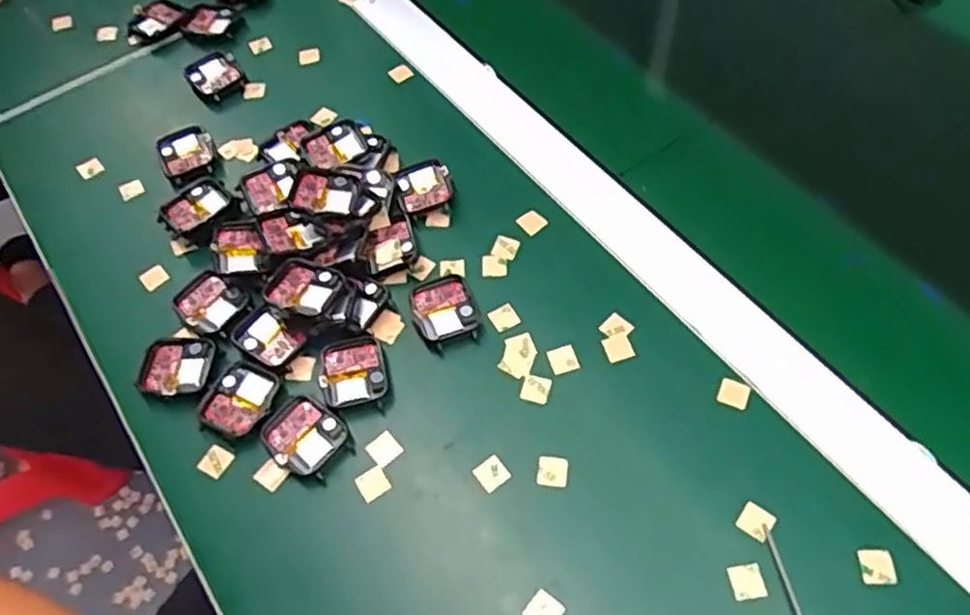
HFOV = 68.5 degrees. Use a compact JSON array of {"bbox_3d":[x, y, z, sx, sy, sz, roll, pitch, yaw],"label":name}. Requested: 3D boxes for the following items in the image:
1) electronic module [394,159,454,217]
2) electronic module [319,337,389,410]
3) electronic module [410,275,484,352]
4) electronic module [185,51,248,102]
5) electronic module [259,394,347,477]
[{"bbox_3d":[-0.041,-0.081,0.485,0.036,0.014,0.040,-14,59,-6],"label":"electronic module"},{"bbox_3d":[-0.076,0.038,0.415,0.037,0.007,0.043,-12,59,-4],"label":"electronic module"},{"bbox_3d":[-0.024,0.003,0.434,0.038,0.009,0.043,-17,59,-7],"label":"electronic module"},{"bbox_3d":[-0.210,-0.181,0.553,0.038,0.010,0.044,-28,61,-13],"label":"electronic module"},{"bbox_3d":[-0.100,0.071,0.398,0.040,0.007,0.038,36,67,22],"label":"electronic module"}]

